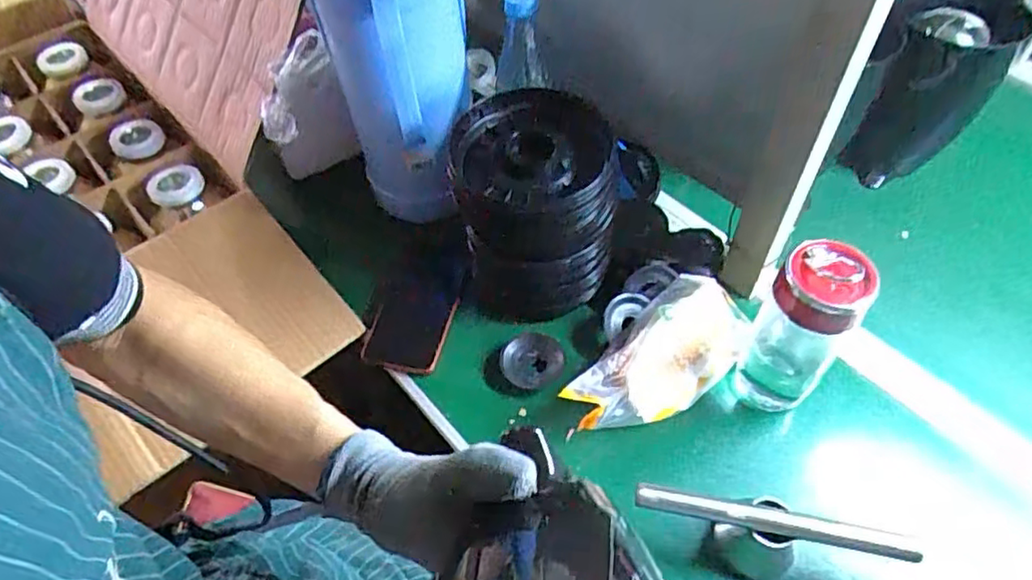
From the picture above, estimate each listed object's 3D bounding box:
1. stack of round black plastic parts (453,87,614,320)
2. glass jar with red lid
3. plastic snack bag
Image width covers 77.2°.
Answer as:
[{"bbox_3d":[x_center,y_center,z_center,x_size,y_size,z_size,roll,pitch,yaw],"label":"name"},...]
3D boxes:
[{"bbox_3d":[0.016,-0.076,0.615,0.153,0.191,0.121,3,53,5],"label":"stack of round black plastic parts"},{"bbox_3d":[0.237,0.037,0.547,0.068,0.183,0.064,29,59,22],"label":"glass jar with red lid"},{"bbox_3d":[0.135,0.058,0.591,0.202,0.052,0.089,-36,59,-23],"label":"plastic snack bag"}]

